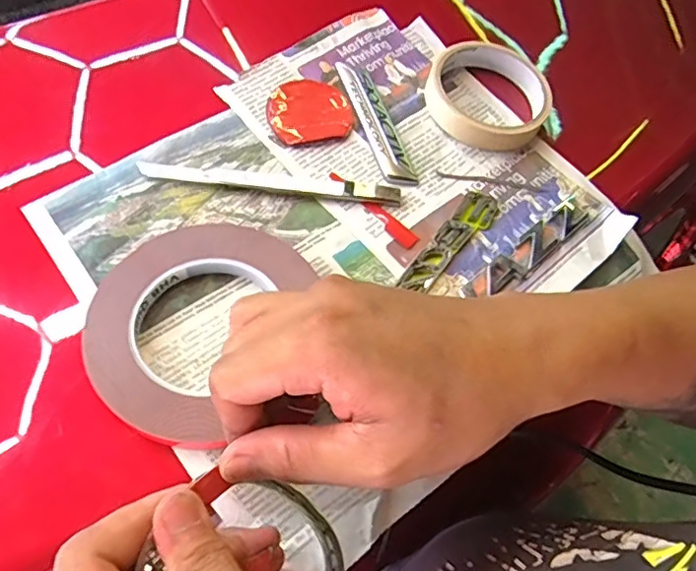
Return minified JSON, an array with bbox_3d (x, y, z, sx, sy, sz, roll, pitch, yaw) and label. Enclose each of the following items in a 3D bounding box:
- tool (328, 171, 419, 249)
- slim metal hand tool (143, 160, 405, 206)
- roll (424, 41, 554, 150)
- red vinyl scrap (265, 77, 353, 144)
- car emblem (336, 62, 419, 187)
[{"bbox_3d":[0.016,-0.052,0.365,0.012,0.006,0.073,-38,70,-24],"label":"tool"},{"bbox_3d":[-0.048,-0.067,0.366,0.164,0.010,0.016,6,59,-2],"label":"slim metal hand tool"},{"bbox_3d":[0.100,-0.138,0.408,0.087,0.019,0.084,1,64,-2],"label":"roll"},{"bbox_3d":[-0.027,-0.121,0.392,0.055,0.005,0.051,1,64,-2],"label":"red vinyl scrap"},{"bbox_3d":[0.018,-0.114,0.395,0.020,0.005,0.109,-16,62,-14],"label":"car emblem"}]

